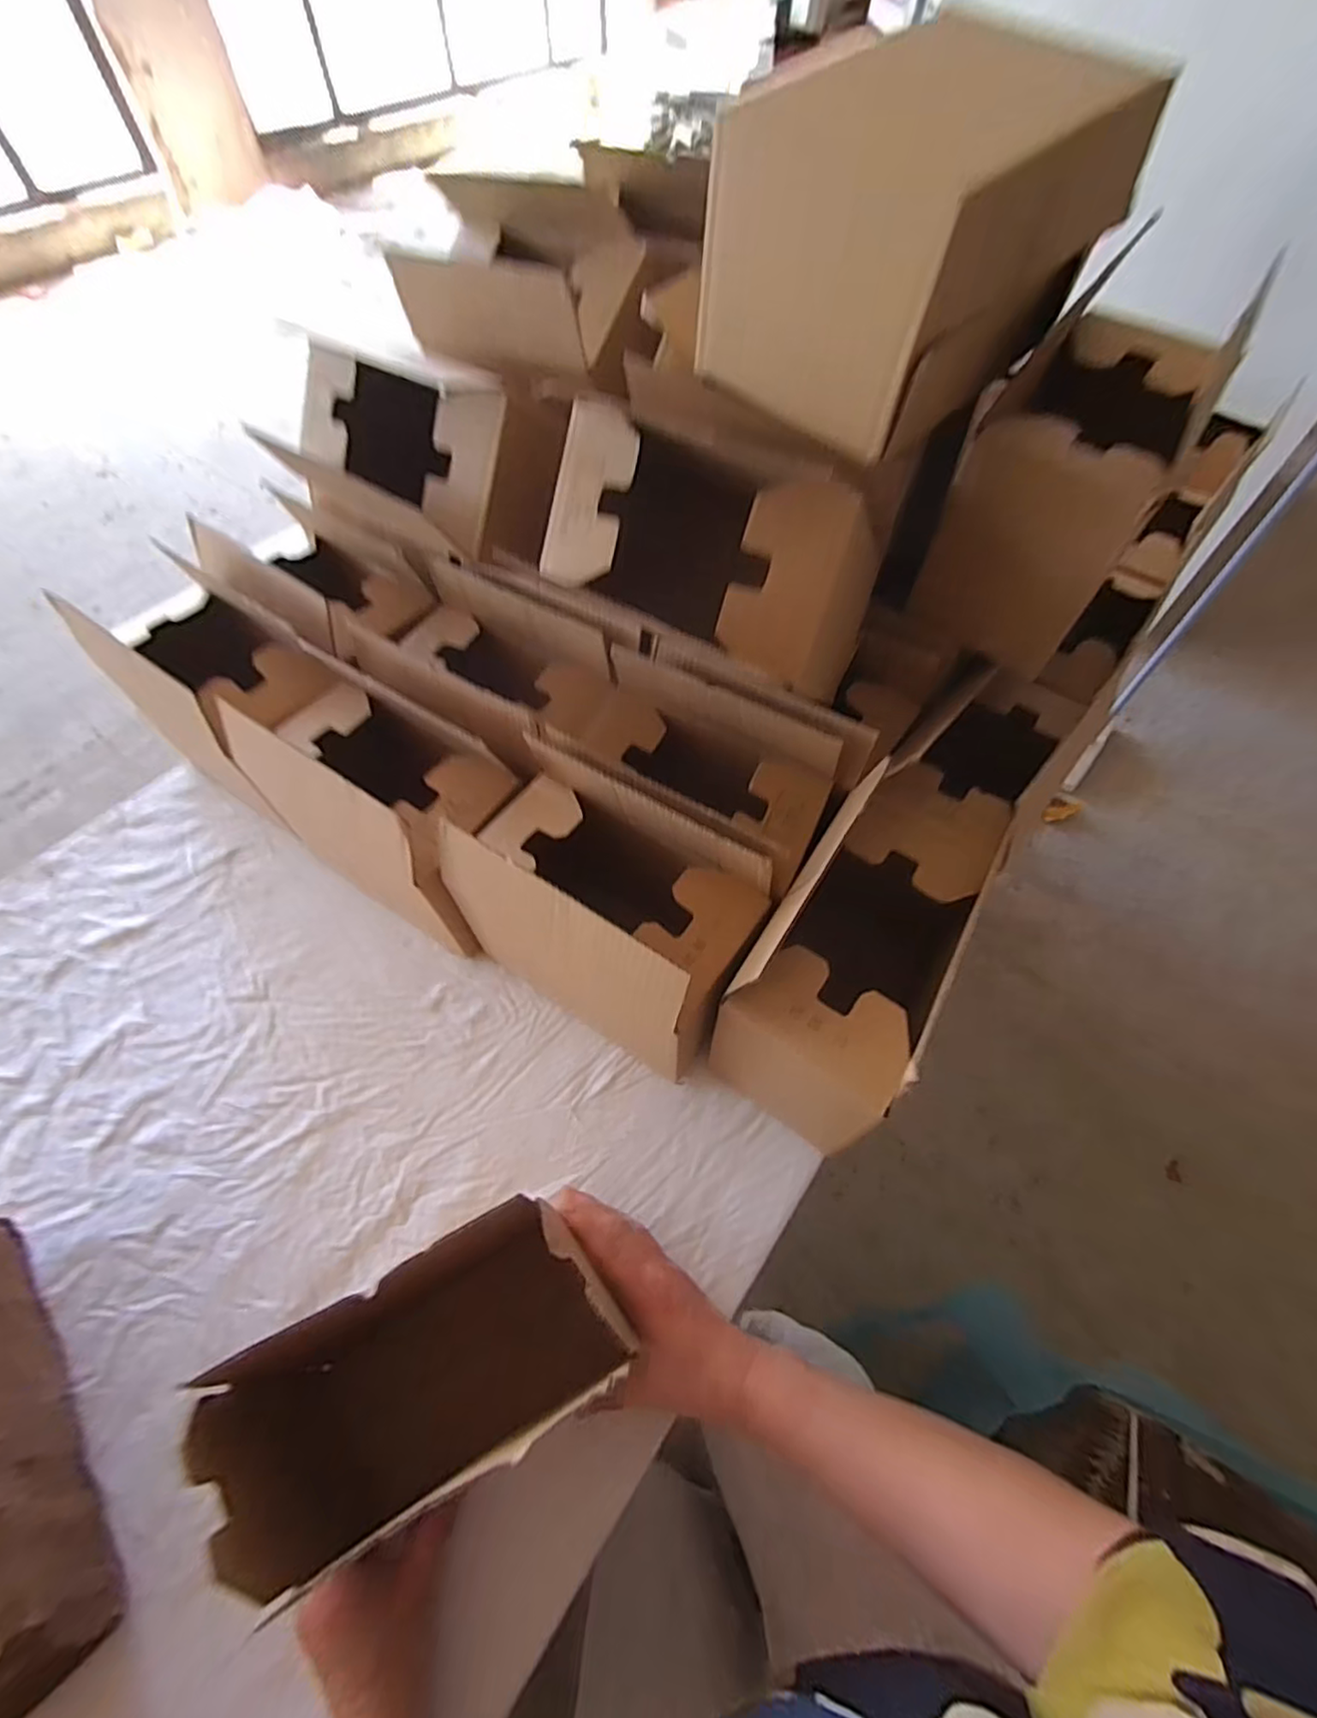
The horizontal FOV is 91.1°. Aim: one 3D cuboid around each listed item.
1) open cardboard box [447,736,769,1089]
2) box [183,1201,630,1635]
[{"bbox_3d":[-0.041,0.052,0.553,0.241,0.220,0.131,31,63,17],"label":"open cardboard box"},{"bbox_3d":[-0.131,0.304,0.393,0.201,0.143,0.091,-26,61,-16],"label":"box"}]

